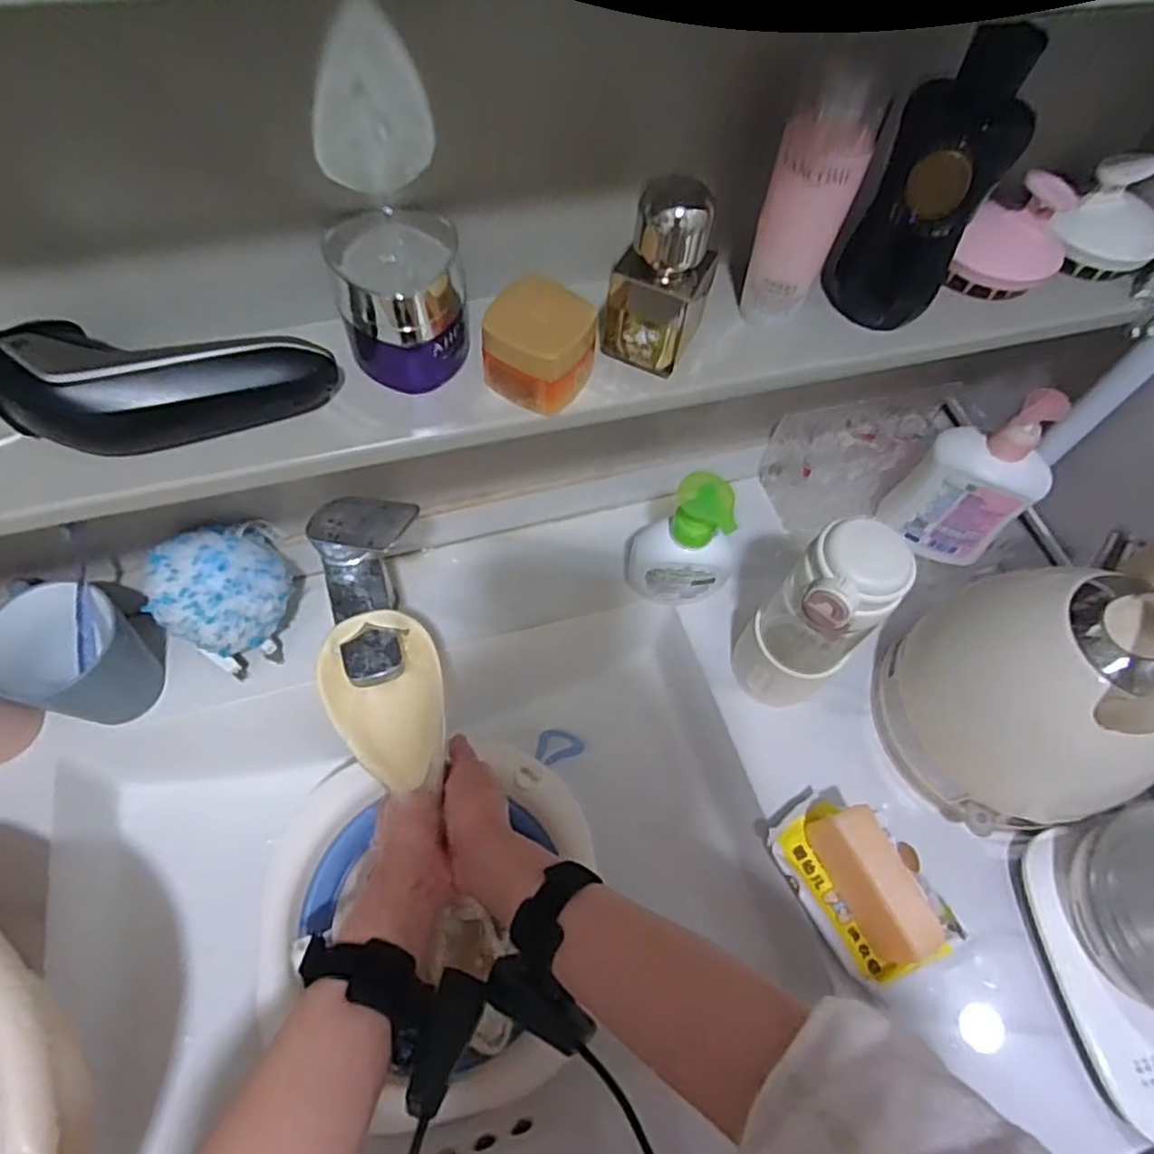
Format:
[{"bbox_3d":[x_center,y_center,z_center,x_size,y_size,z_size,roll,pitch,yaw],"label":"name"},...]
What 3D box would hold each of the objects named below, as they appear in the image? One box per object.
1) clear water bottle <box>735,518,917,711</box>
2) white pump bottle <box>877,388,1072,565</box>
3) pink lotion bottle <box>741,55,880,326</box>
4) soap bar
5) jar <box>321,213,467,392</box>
[{"bbox_3d":[0.174,0.038,0.516,0.061,0.193,0.066,2,62,-3],"label":"clear water bottle"},{"bbox_3d":[0.337,-0.084,0.582,0.095,0.184,0.056,27,57,10],"label":"white pump bottle"},{"bbox_3d":[0.120,-0.193,0.367,0.044,0.128,0.035,25,63,9],"label":"pink lotion bottle"},{"bbox_3d":[0.213,0.221,0.494,0.032,0.056,0.105,-22,65,-15],"label":"soap bar"},{"bbox_3d":[-0.094,-0.147,0.371,0.070,0.059,0.073,-10,63,-9],"label":"jar"}]

